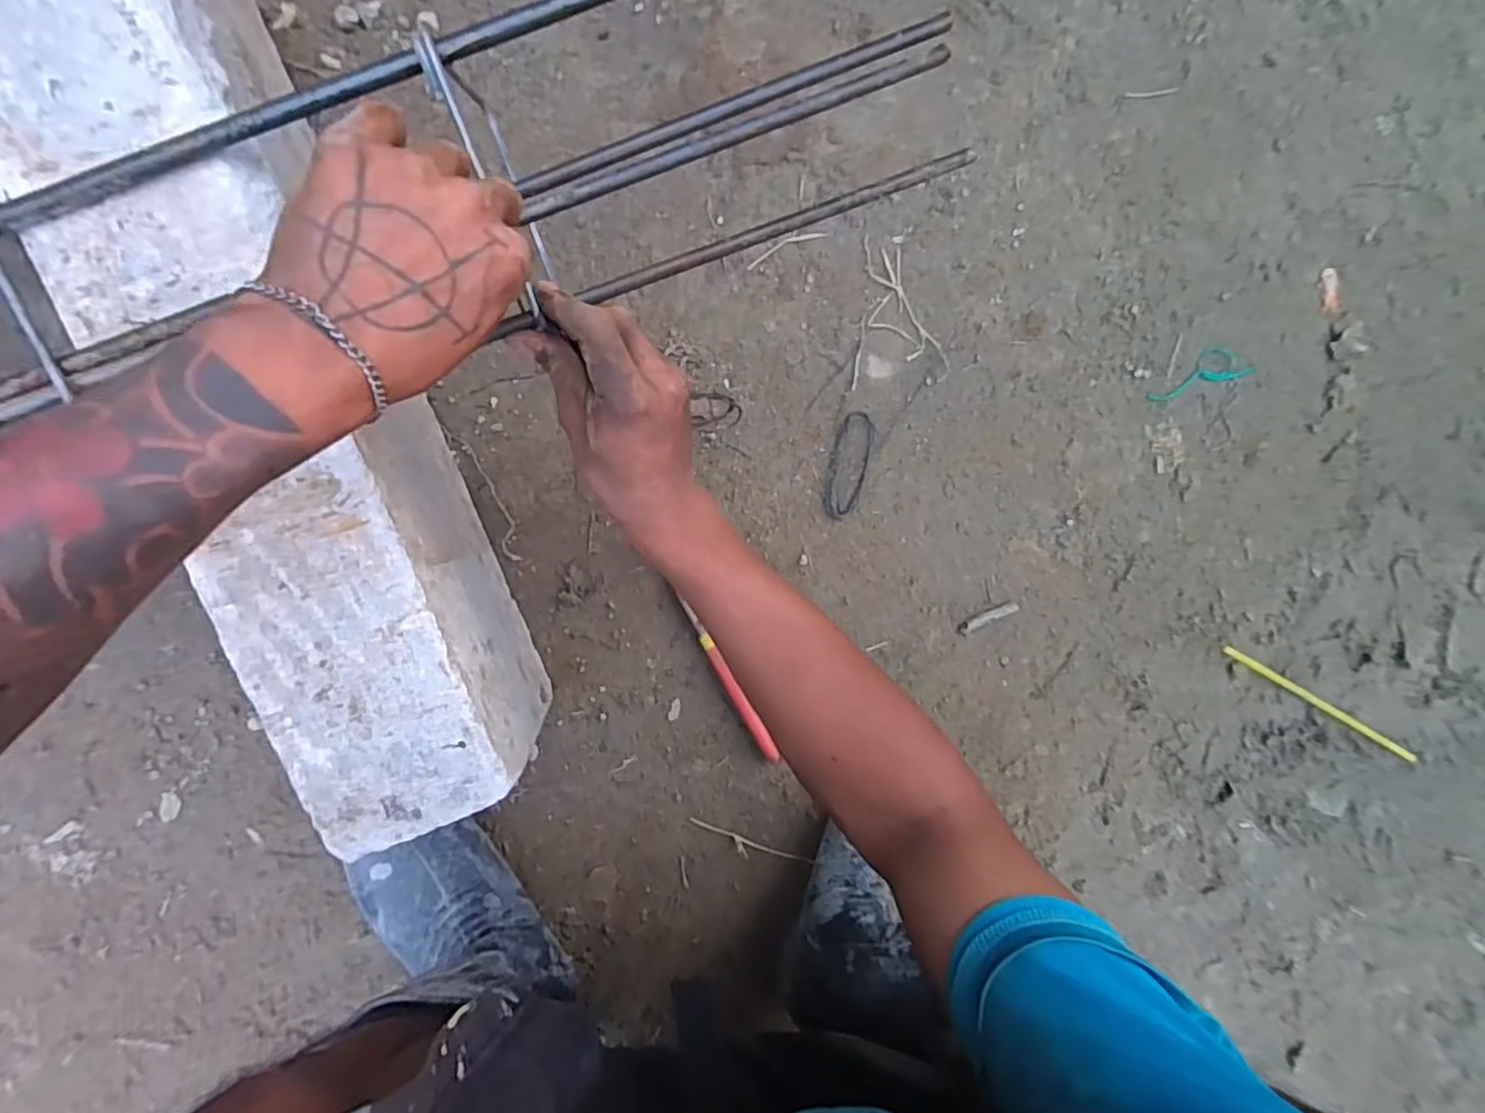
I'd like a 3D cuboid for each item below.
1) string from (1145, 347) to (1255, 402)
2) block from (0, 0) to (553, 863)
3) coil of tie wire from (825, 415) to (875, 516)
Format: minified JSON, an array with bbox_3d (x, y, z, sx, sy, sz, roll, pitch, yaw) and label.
[{"bbox_3d":[0.393,-0.159,0.587,0.099,0.010,0.030,-18,95,-5],"label":"string"},{"bbox_3d":[-0.267,-0.098,0.423,0.099,0.217,0.504,-22,94,-5],"label":"block"},{"bbox_3d":[0.088,-0.075,0.562,0.032,0.004,0.088,13,92,-7],"label":"coil of tie wire"}]

